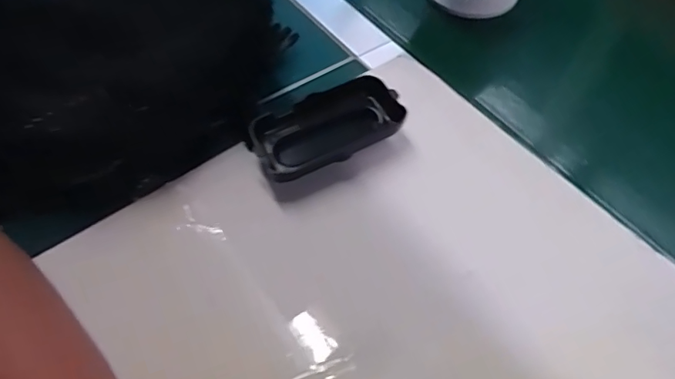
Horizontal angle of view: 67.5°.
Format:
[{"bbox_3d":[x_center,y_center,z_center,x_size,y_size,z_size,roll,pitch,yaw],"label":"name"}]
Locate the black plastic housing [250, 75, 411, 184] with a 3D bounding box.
[{"bbox_3d":[-0.008,-0.046,0.372,0.107,0.027,0.051,-26,59,-16],"label":"black plastic housing"}]

